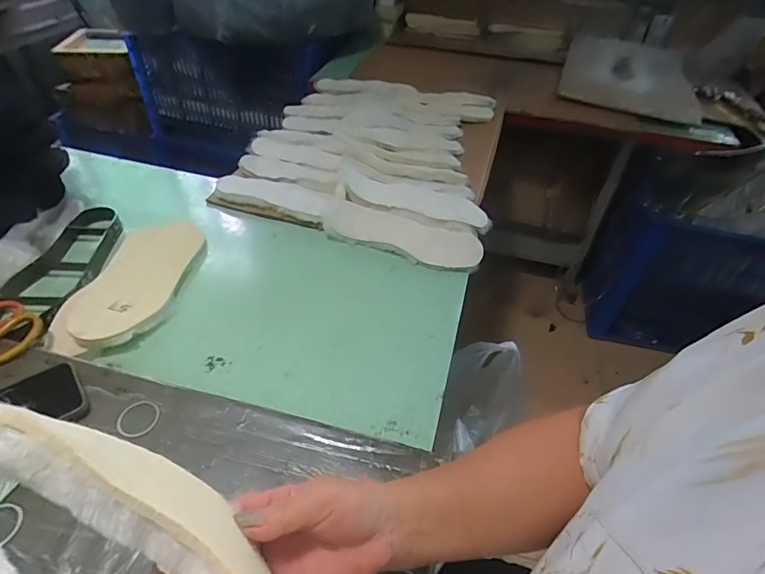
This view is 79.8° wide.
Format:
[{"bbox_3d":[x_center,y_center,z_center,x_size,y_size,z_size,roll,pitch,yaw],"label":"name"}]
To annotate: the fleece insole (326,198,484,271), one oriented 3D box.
[{"bbox_3d":[0.033,-0.087,0.784,0.269,0.016,0.077,16,71,13],"label":"fleece insole"}]

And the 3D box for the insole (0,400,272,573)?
[{"bbox_3d":[-0.103,0.133,0.233,0.244,0.061,0.067,44,48,-1],"label":"insole"}]

